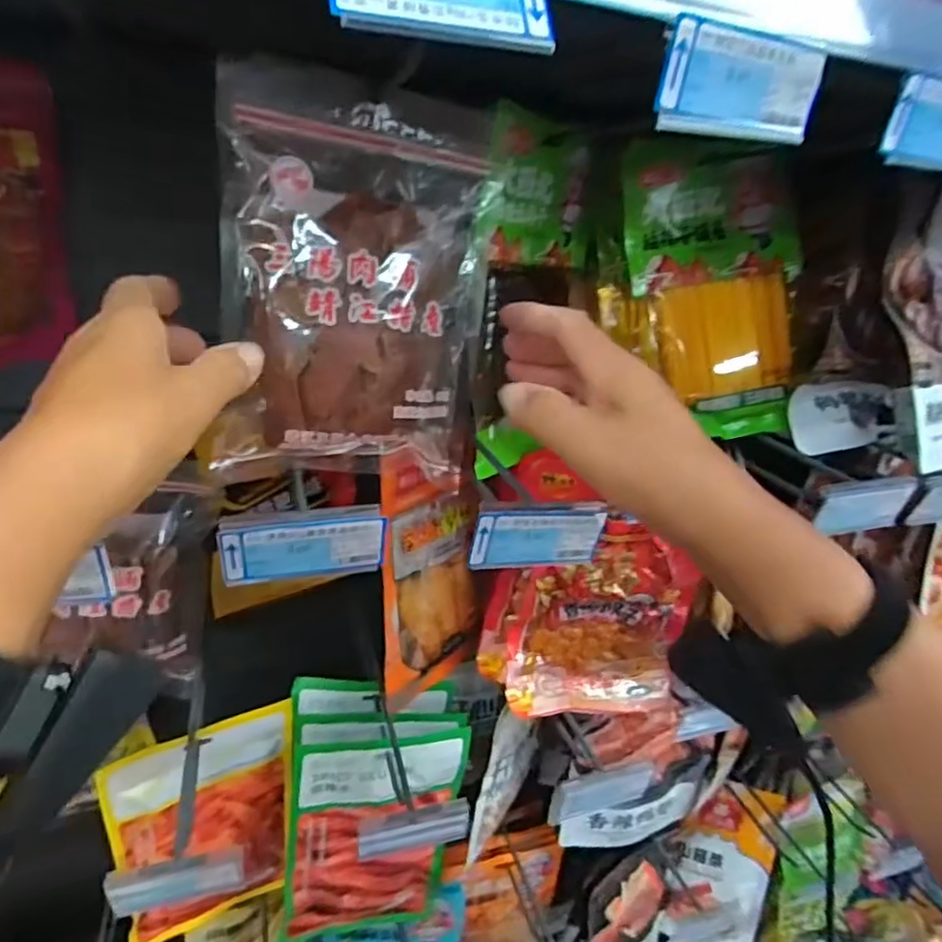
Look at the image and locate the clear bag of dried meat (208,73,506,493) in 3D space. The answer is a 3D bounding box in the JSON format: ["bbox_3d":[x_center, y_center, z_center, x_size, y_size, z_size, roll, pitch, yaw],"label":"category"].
[{"bbox_3d":[-0.068,-0.117,0.406,0.167,0.238,0.039,-1,9,-27],"label":"clear bag of dried meat"}]

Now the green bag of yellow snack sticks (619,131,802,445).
[{"bbox_3d":[0.219,-0.152,0.557,0.153,0.244,0.032,-10,8,-10],"label":"green bag of yellow snack sticks"}]

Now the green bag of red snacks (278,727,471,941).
[{"bbox_3d":[-0.092,0.353,0.611,0.166,0.241,0.049,-4,28,-21],"label":"green bag of red snacks"}]

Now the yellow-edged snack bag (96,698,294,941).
[{"bbox_3d":[-0.245,0.340,0.607,0.157,0.231,0.032,-12,32,-32],"label":"yellow-edged snack bag"}]

